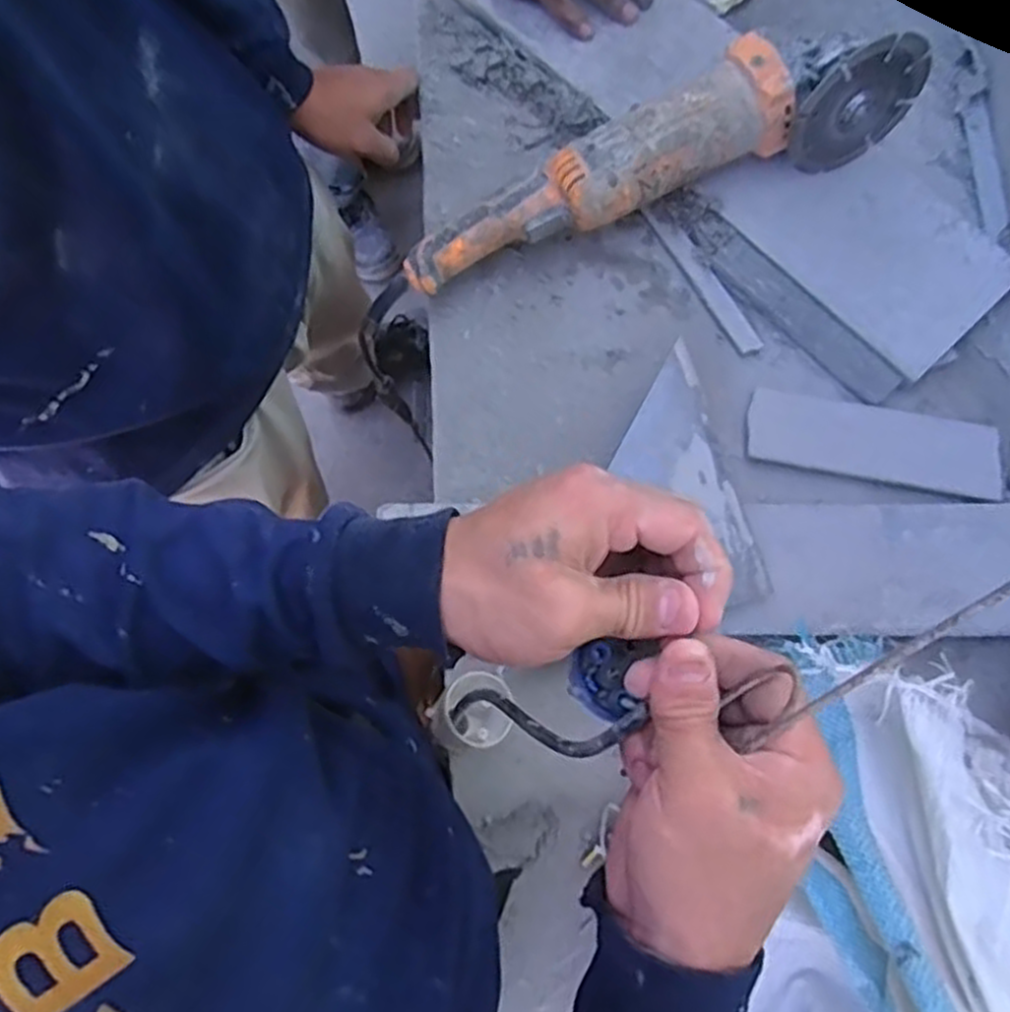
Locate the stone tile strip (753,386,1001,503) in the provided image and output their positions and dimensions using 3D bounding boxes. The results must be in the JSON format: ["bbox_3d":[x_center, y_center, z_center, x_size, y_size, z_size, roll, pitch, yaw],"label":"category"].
[{"bbox_3d":[0.273,-0.049,0.585,0.180,0.015,0.059,12,80,2],"label":"stone tile strip"}]

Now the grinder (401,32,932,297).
[{"bbox_3d":[0.104,-0.260,0.589,0.382,0.120,0.079,-17,80,-3],"label":"grinder"}]

